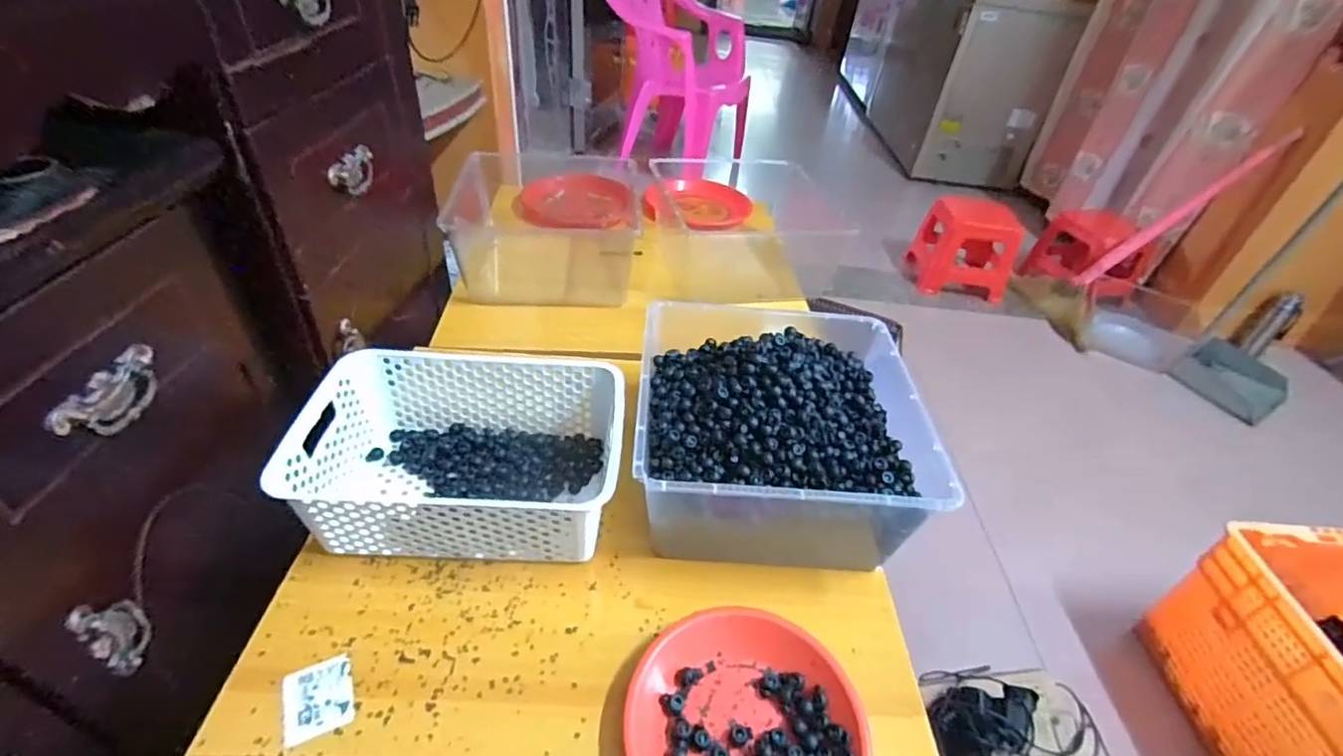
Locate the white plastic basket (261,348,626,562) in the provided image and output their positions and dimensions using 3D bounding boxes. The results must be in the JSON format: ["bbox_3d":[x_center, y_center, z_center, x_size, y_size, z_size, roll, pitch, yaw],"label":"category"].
[{"bbox_3d":[-0.211,0.084,0.622,0.303,0.119,0.202,2,39,-5],"label":"white plastic basket"}]

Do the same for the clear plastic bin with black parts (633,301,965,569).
[{"bbox_3d":[0.110,0.060,0.667,0.290,0.151,0.296,5,39,-2],"label":"clear plastic bin with black parts"}]

